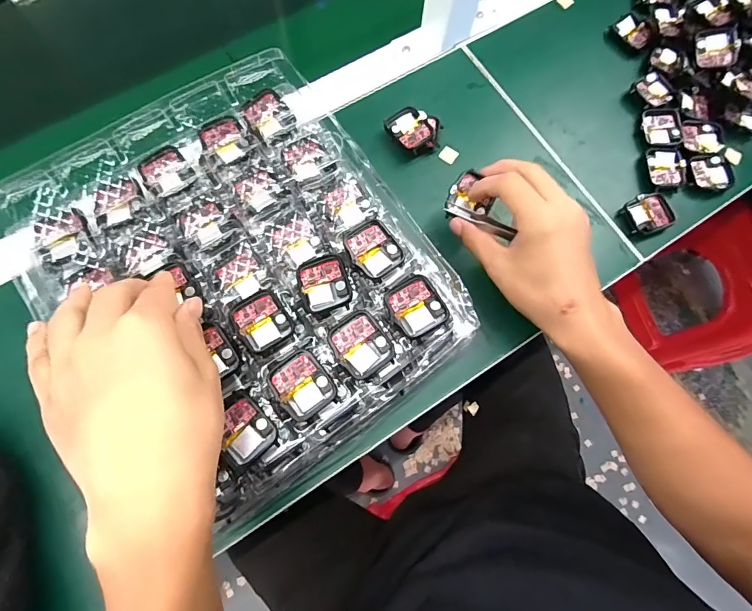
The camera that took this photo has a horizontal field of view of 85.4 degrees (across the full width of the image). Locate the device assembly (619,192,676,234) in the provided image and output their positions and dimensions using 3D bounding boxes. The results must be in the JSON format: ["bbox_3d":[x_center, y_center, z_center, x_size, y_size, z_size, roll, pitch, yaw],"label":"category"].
[{"bbox_3d":[0.267,-0.090,0.402,0.046,0.008,0.037,-21,76,-7],"label":"device assembly"}]

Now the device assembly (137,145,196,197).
[{"bbox_3d":[-0.172,-0.108,0.337,0.037,0.010,0.039,-33,101,-14],"label":"device assembly"}]

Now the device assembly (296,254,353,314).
[{"bbox_3d":[-0.039,-0.016,0.309,0.036,0.012,0.042,-15,76,-6],"label":"device assembly"}]

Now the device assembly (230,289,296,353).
[{"bbox_3d":[-0.084,0.011,0.300,0.036,0.006,0.041,-32,78,-10],"label":"device assembly"}]

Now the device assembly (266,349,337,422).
[{"bbox_3d":[-0.051,0.056,0.285,0.036,0.010,0.042,-36,79,-11],"label":"device assembly"}]

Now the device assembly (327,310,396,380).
[{"bbox_3d":[-0.011,0.027,0.291,0.037,0.005,0.042,-35,79,-10],"label":"device assembly"}]

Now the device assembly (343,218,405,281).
[{"bbox_3d":[-0.002,-0.044,0.318,0.037,0.013,0.043,-33,78,-10],"label":"device assembly"}]

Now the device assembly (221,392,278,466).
[{"bbox_3d":[-0.091,0.083,0.277,0.034,0.006,0.042,-40,80,-11],"label":"device assembly"}]

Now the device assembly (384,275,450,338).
[{"bbox_3d":[0.029,0.001,0.302,0.037,0.015,0.041,-29,78,-9],"label":"device assembly"}]

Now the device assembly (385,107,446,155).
[{"bbox_3d":[0.040,-0.175,0.407,0.050,0.020,0.045,-32,78,-10],"label":"device assembly"}]

